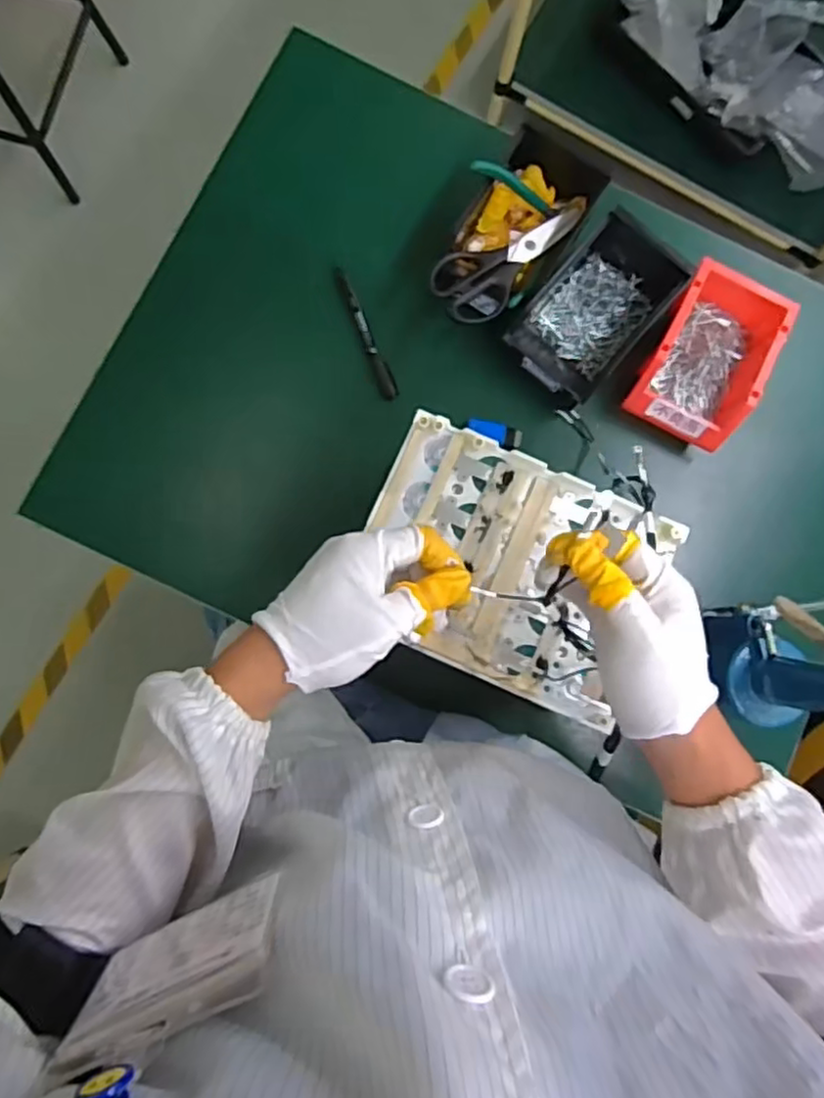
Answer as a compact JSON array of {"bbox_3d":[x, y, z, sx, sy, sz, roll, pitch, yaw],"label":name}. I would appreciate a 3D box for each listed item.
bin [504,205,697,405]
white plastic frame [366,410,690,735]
[{"bbox_3d":[0.189,-0.242,0.697,0.108,0.074,0.191,39,83,1],"label":"bin"},{"bbox_3d":[0.077,0.014,0.541,0.229,0.015,0.175,24,83,0],"label":"white plastic frame"}]

